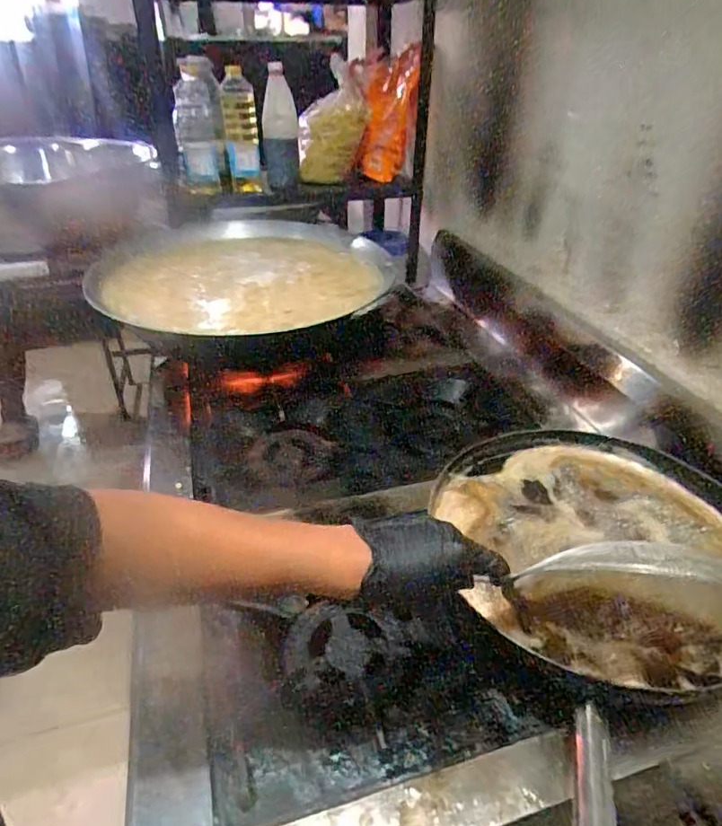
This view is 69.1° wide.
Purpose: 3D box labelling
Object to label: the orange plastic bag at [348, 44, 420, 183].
[{"bbox_3d":[0.074,-0.808,1.413,0.159,0.341,0.117,7,10,16],"label":"orange plastic bag"}]

